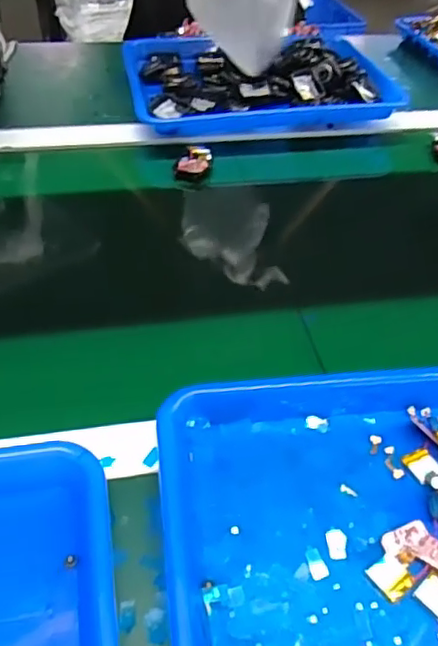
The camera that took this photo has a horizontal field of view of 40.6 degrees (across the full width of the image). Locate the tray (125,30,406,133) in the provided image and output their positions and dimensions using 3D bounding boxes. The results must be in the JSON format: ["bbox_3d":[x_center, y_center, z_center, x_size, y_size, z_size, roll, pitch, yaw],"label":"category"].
[{"bbox_3d":[0.049,-0.323,0.781,0.333,0.049,0.229,-5,47,-9],"label":"tray"}]

